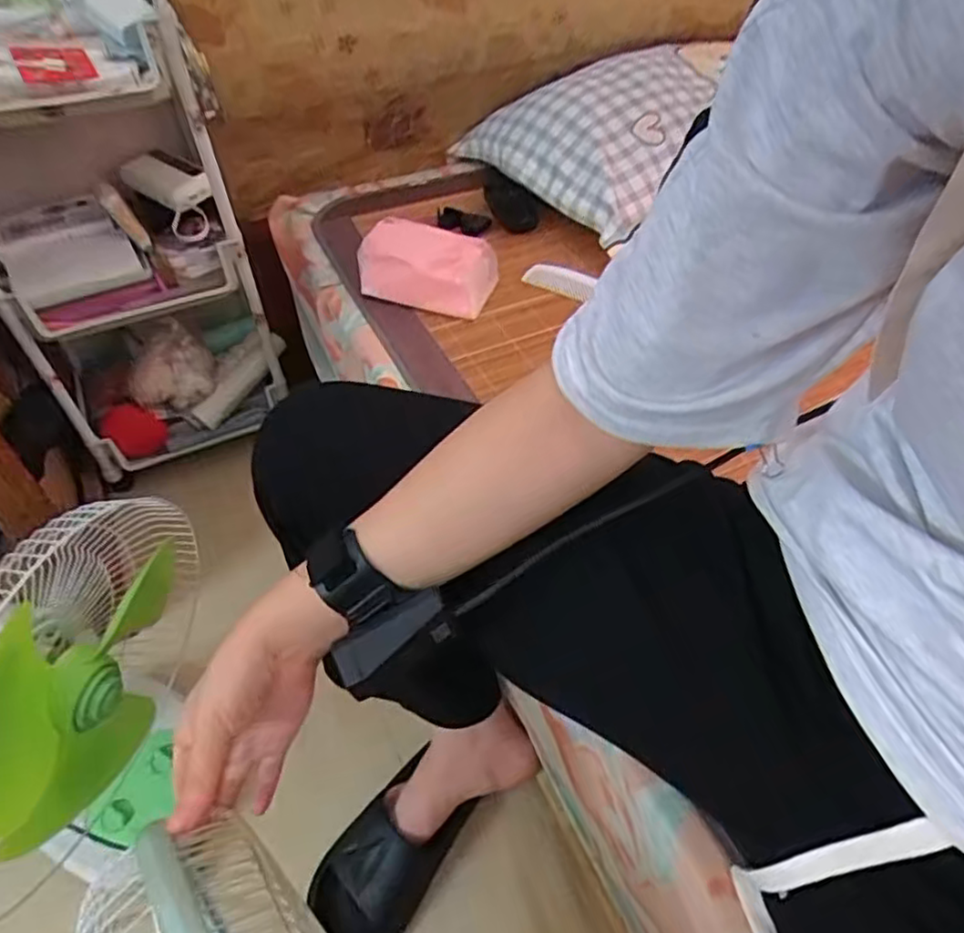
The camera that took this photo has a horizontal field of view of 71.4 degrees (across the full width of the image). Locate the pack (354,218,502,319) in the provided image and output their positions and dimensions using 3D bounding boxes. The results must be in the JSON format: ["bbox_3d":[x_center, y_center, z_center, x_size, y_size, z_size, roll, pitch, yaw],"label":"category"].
[{"bbox_3d":[-0.064,-0.232,0.781,0.154,0.088,0.060,7,49,5],"label":"pack"}]

